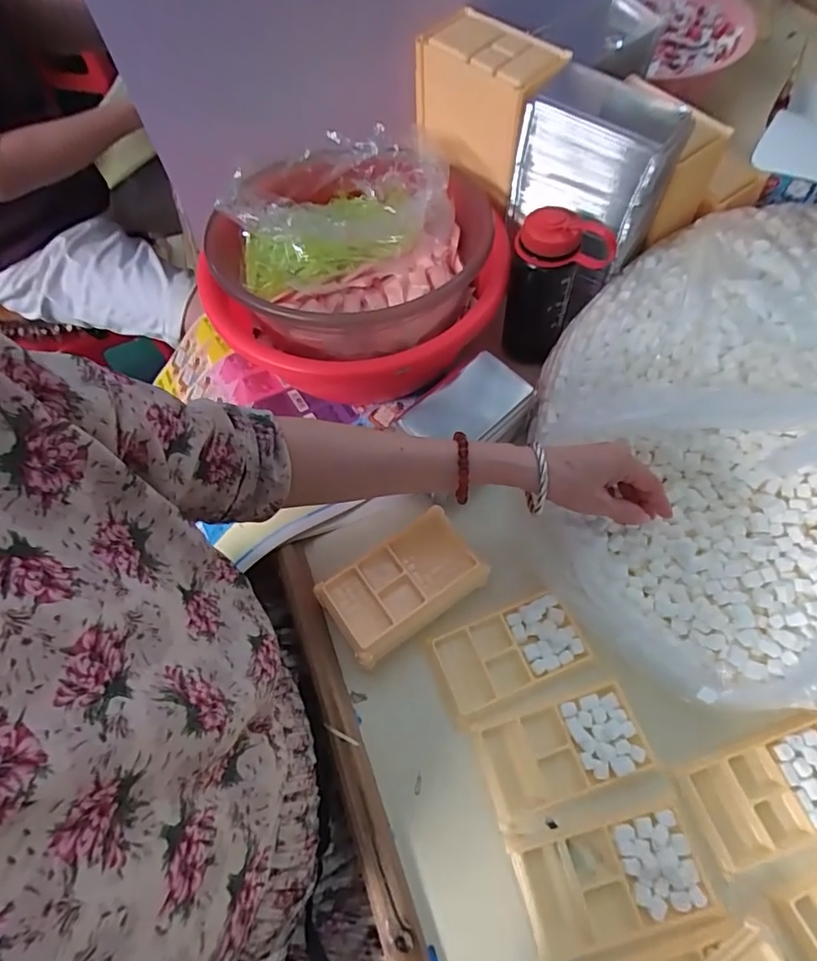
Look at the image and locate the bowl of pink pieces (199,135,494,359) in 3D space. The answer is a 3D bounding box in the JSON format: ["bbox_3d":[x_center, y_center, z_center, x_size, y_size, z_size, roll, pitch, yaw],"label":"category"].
[{"bbox_3d":[-0.062,-0.244,0.568,0.280,0.098,0.256,7,64,8],"label":"bowl of pink pieces"}]

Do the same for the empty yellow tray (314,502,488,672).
[{"bbox_3d":[-0.005,0.094,0.482,0.136,0.038,0.076,-33,65,-13],"label":"empty yellow tray"}]

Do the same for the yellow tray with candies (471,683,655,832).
[{"bbox_3d":[0.126,0.223,0.436,0.129,0.014,0.073,-15,63,-4],"label":"yellow tray with candies"}]

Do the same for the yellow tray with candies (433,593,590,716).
[{"bbox_3d":[0.090,0.153,0.475,0.122,0.013,0.066,-21,63,-7],"label":"yellow tray with candies"}]

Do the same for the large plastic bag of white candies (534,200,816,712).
[{"bbox_3d":[0.350,-0.062,0.489,0.459,0.133,0.483,-2,63,3],"label":"large plastic bag of white candies"}]

